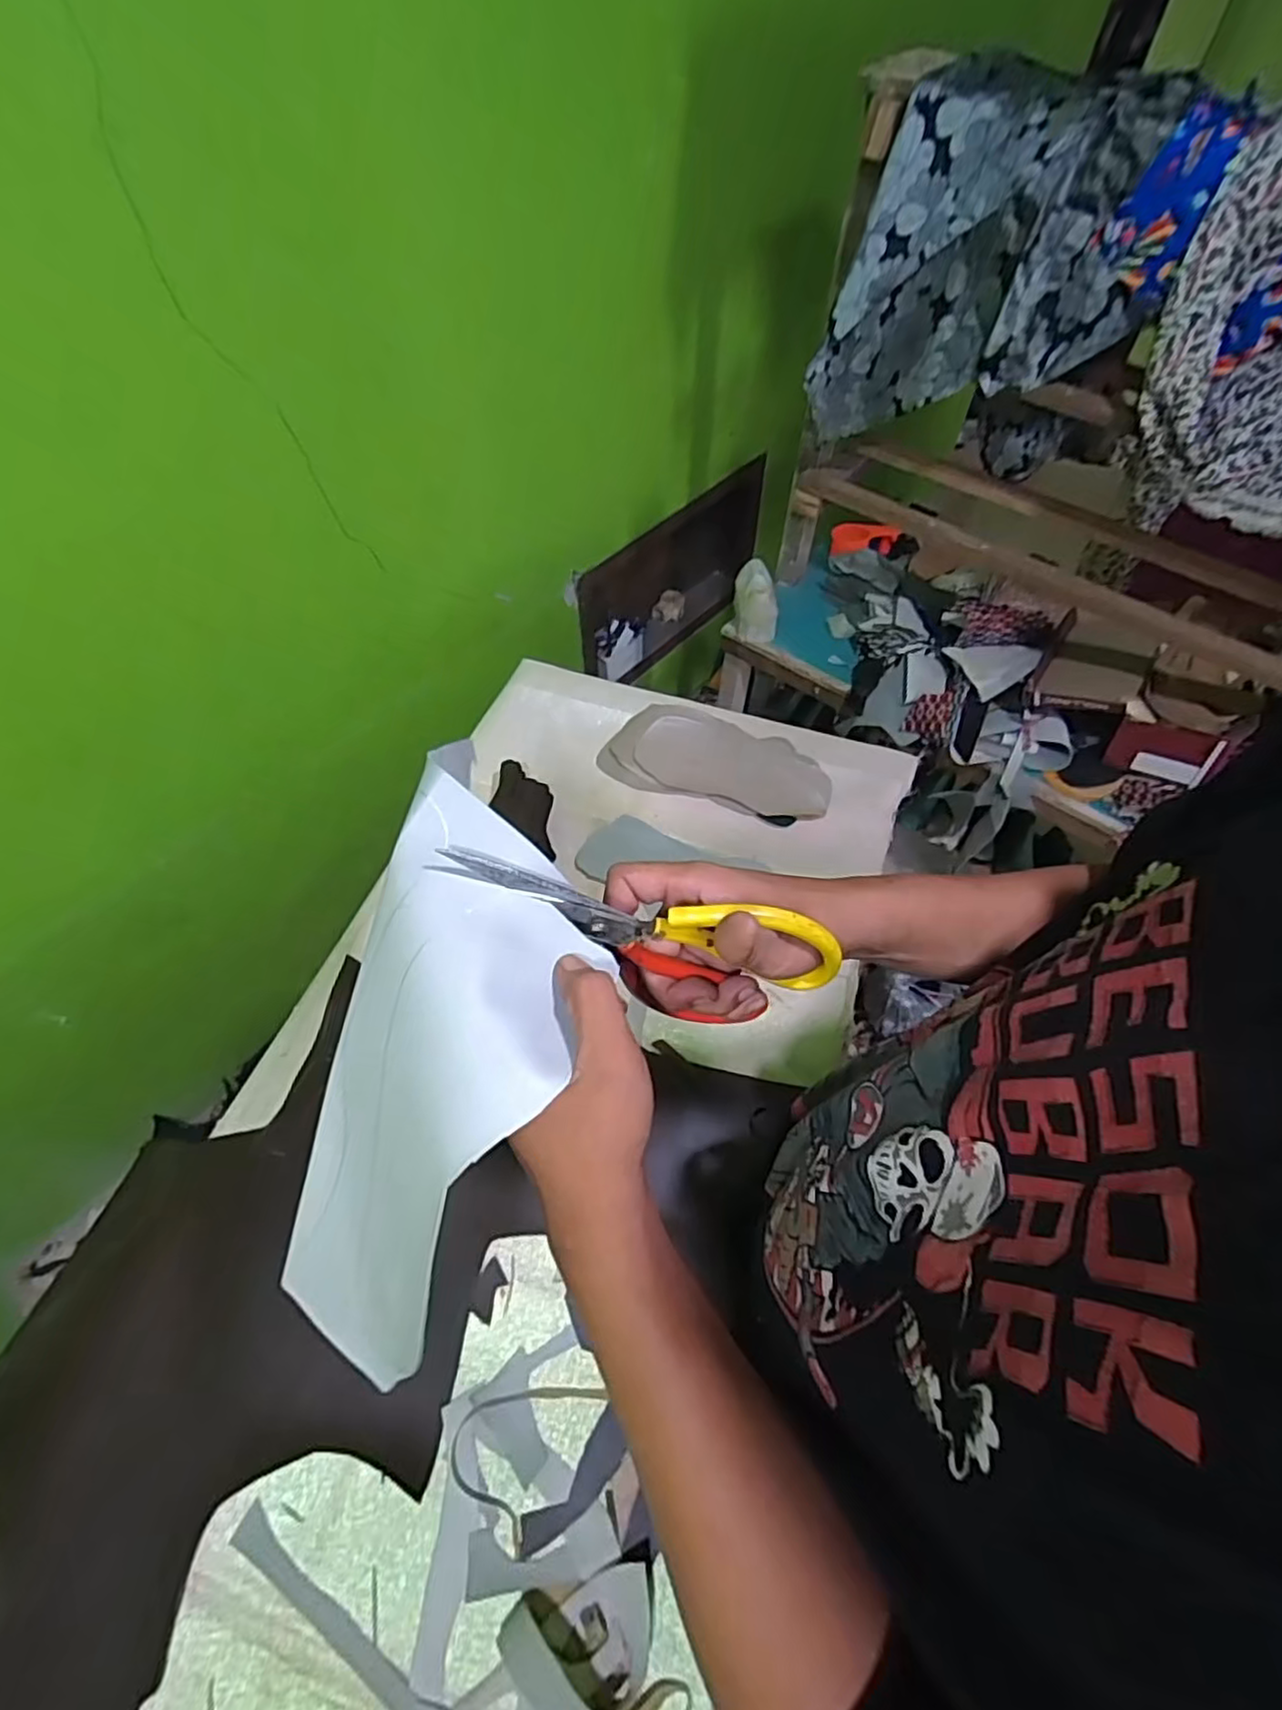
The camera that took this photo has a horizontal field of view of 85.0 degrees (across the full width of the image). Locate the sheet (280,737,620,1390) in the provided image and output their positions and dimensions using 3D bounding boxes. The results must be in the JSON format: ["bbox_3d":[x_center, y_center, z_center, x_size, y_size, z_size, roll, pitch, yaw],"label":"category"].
[{"bbox_3d":[-0.092,0.103,0.319,0.110,0.065,0.275,16,89,11],"label":"sheet"}]

